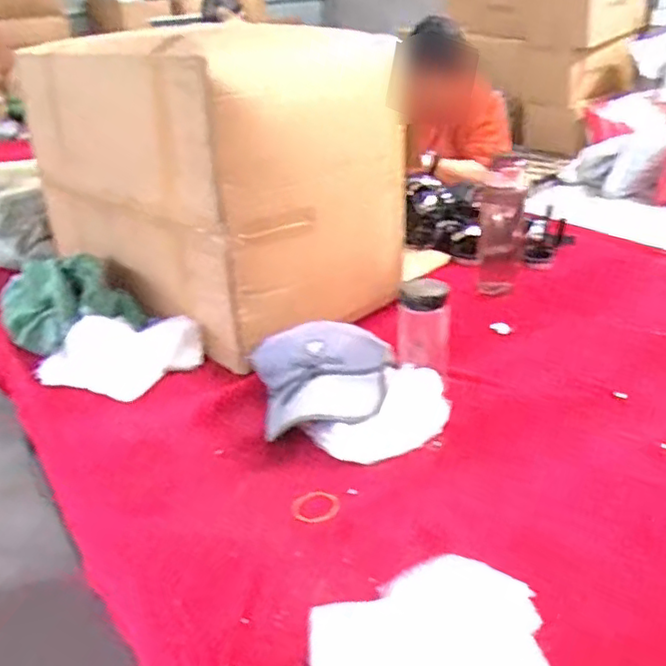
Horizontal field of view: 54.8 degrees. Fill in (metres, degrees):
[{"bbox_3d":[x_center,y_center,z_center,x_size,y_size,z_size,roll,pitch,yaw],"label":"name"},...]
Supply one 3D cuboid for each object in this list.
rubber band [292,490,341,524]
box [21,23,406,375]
[{"bbox_3d":[-0.019,0.201,0.742,0.056,0.004,0.047,-18,38,-29],"label":"rubber band"},{"bbox_3d":[-0.236,-0.296,1.185,0.381,0.453,0.653,-28,37,-37],"label":"box"}]

